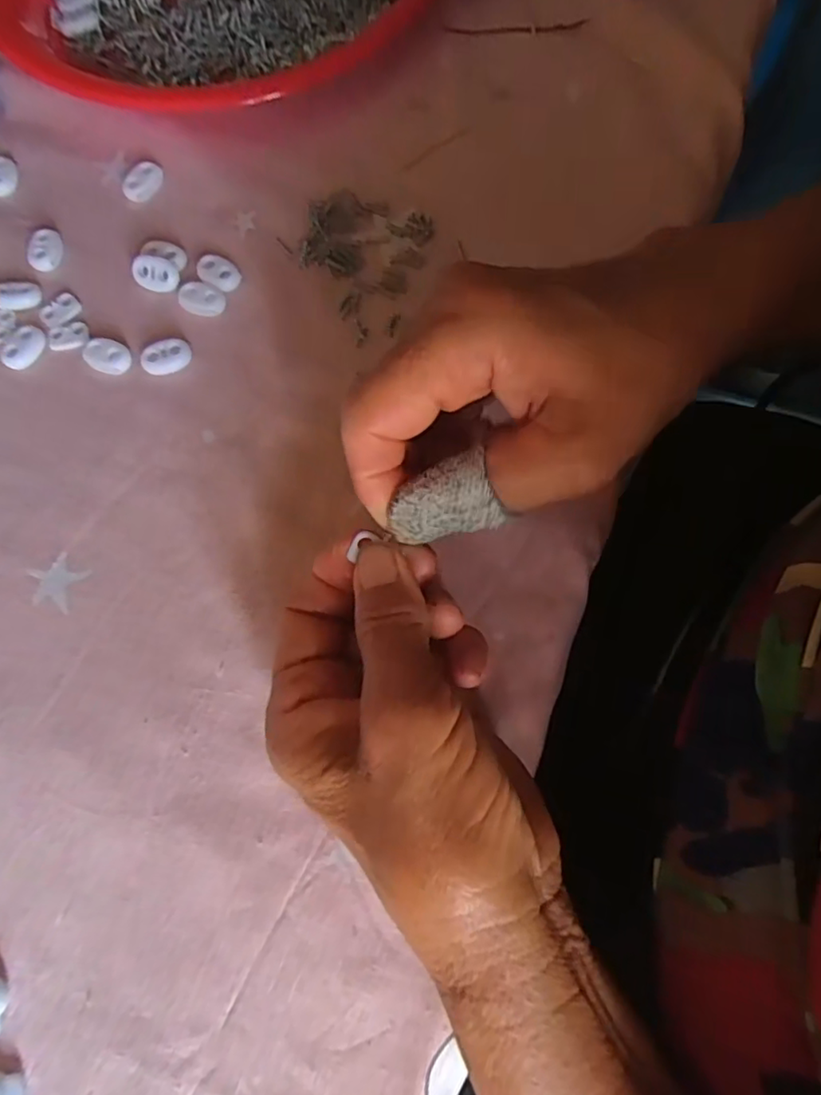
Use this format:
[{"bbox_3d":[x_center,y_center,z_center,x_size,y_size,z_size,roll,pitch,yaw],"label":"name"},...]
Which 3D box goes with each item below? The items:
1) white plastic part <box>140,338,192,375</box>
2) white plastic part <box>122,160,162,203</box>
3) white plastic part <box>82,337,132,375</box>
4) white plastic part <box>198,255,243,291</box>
[{"bbox_3d":[-0.112,-0.087,0.280,0.022,0.005,0.015,-22,75,-6],"label":"white plastic part"},{"bbox_3d":[-0.134,-0.185,0.308,0.022,0.005,0.015,-42,77,-11],"label":"white plastic part"},{"bbox_3d":[-0.139,-0.087,0.280,0.021,0.006,0.015,26,76,8],"label":"white plastic part"},{"bbox_3d":[-0.092,-0.131,0.292,0.022,0.005,0.014,18,75,6],"label":"white plastic part"}]

